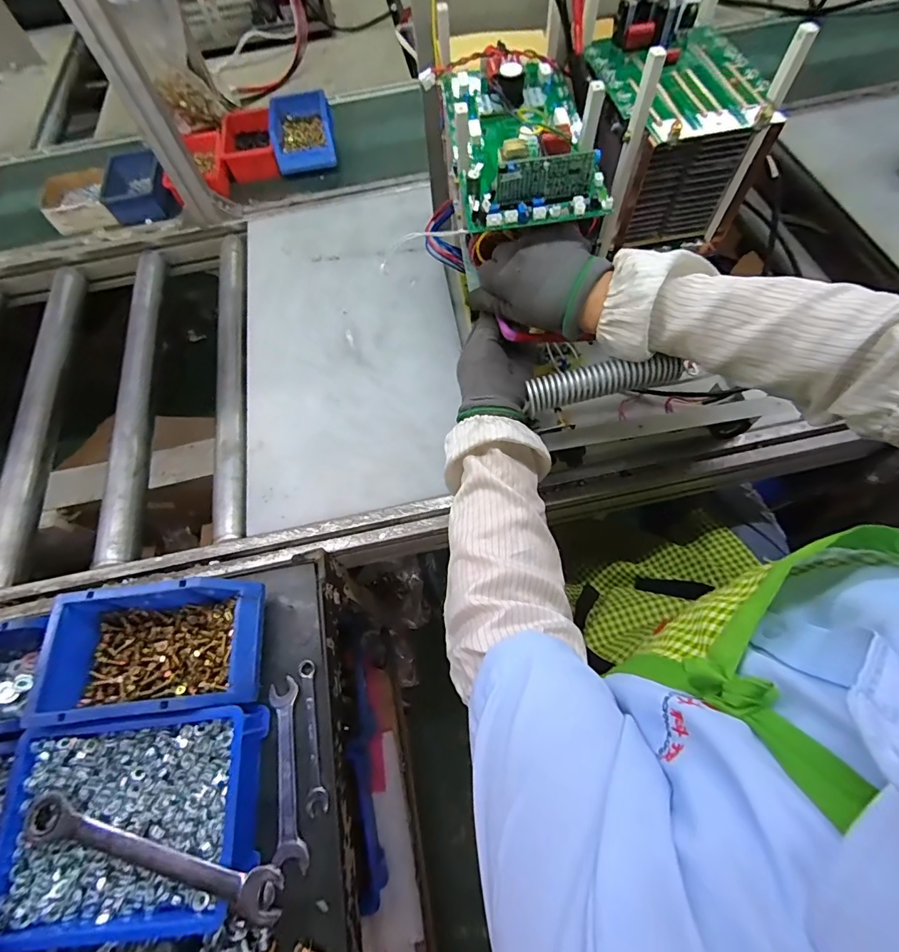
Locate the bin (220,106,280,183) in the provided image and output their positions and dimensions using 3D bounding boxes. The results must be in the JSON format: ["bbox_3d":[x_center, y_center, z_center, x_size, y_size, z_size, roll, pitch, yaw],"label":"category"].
[{"bbox_3d":[-0.380,-0.633,0.840,0.094,0.046,0.164,-12,65,-2],"label":"bin"}]

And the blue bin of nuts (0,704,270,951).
[{"bbox_3d":[-0.265,0.288,0.380,0.209,0.062,0.146,-6,65,0],"label":"blue bin of nuts"}]

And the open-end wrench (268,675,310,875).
[{"bbox_3d":[-0.151,0.270,0.409,0.027,0.008,0.150,-12,65,-3],"label":"open-end wrench"}]

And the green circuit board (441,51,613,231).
[{"bbox_3d":[0.066,-0.324,0.408,0.129,0.038,0.221,-6,65,0],"label":"green circuit board"}]

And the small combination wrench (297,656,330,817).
[{"bbox_3d":[-0.132,0.246,0.422,0.019,0.005,0.130,-11,65,-2],"label":"small combination wrench"}]

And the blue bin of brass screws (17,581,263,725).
[{"bbox_3d":[-0.282,0.169,0.430,0.186,0.075,0.114,-7,65,0],"label":"blue bin of brass screws"}]

